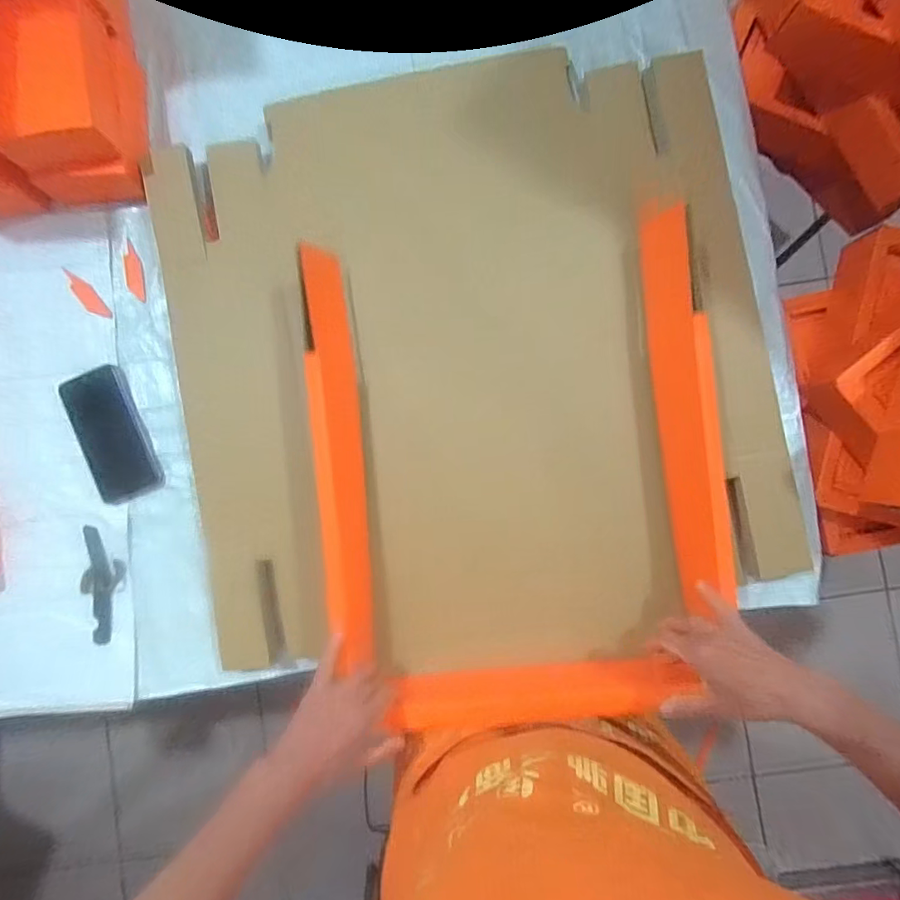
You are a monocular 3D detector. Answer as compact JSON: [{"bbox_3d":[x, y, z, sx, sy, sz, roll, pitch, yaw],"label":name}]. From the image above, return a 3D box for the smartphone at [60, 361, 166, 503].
[{"bbox_3d":[-0.420,-0.020,0.588,0.083,0.009,0.166,-23,87,1],"label":"smartphone"}]

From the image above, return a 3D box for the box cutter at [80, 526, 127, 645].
[{"bbox_3d":[-0.427,0.167,0.581,0.047,0.007,0.139,-1,88,2],"label":"box cutter"}]

